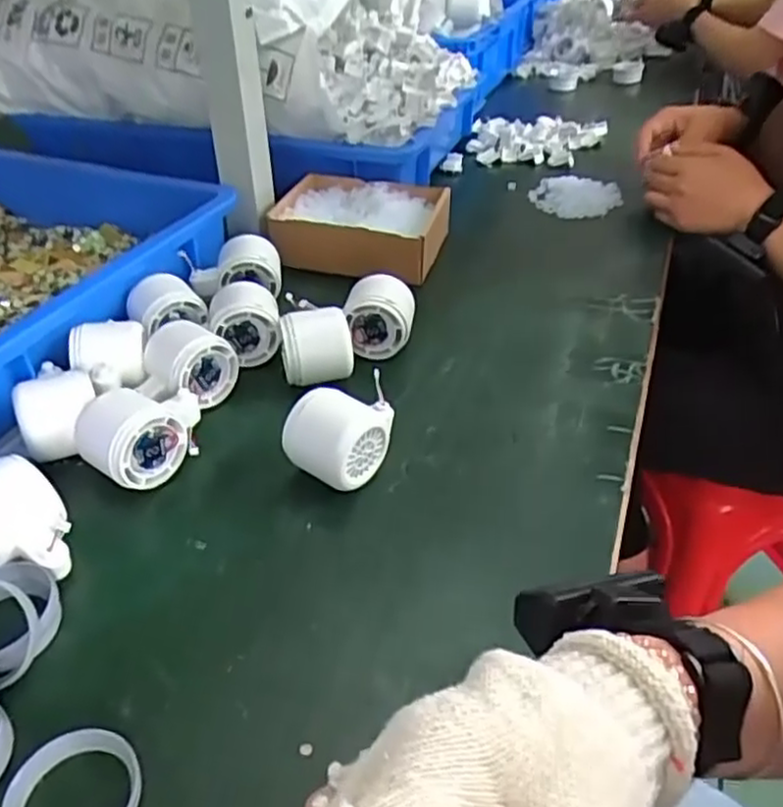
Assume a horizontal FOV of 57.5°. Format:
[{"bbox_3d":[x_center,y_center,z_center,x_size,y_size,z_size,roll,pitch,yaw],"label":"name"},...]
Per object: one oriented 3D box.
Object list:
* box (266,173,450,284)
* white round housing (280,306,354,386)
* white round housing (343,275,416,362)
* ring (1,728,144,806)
[{"bbox_3d":[-0.032,-0.192,0.764,0.164,0.052,0.143,9,39,11],"label":"box"},{"bbox_3d":[-0.062,-0.046,0.583,0.057,0.049,0.050,-9,39,-11],"label":"white round housing"},{"bbox_3d":[-0.009,-0.075,0.609,0.054,0.054,0.045,2,39,2],"label":"white round housing"},{"bbox_3d":[-0.144,0.179,0.324,0.060,0.012,0.055,0,39,0],"label":"ring"}]

